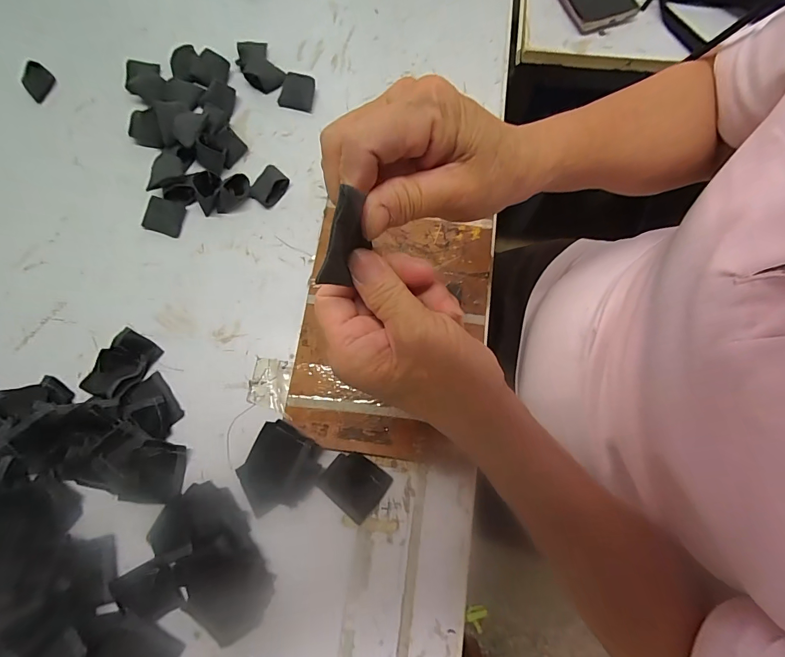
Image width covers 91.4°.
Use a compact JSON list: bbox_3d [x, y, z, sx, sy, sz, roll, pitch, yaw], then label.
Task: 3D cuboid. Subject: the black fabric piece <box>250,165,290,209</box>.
[{"bbox_3d":[-0.136,-0.159,0.422,0.037,0.014,0.043,36,79,10],"label":"black fabric piece"}]

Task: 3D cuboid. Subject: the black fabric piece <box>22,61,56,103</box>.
[{"bbox_3d":[-0.437,-0.304,0.472,0.027,0.025,0.036,43,80,12],"label":"black fabric piece"}]

